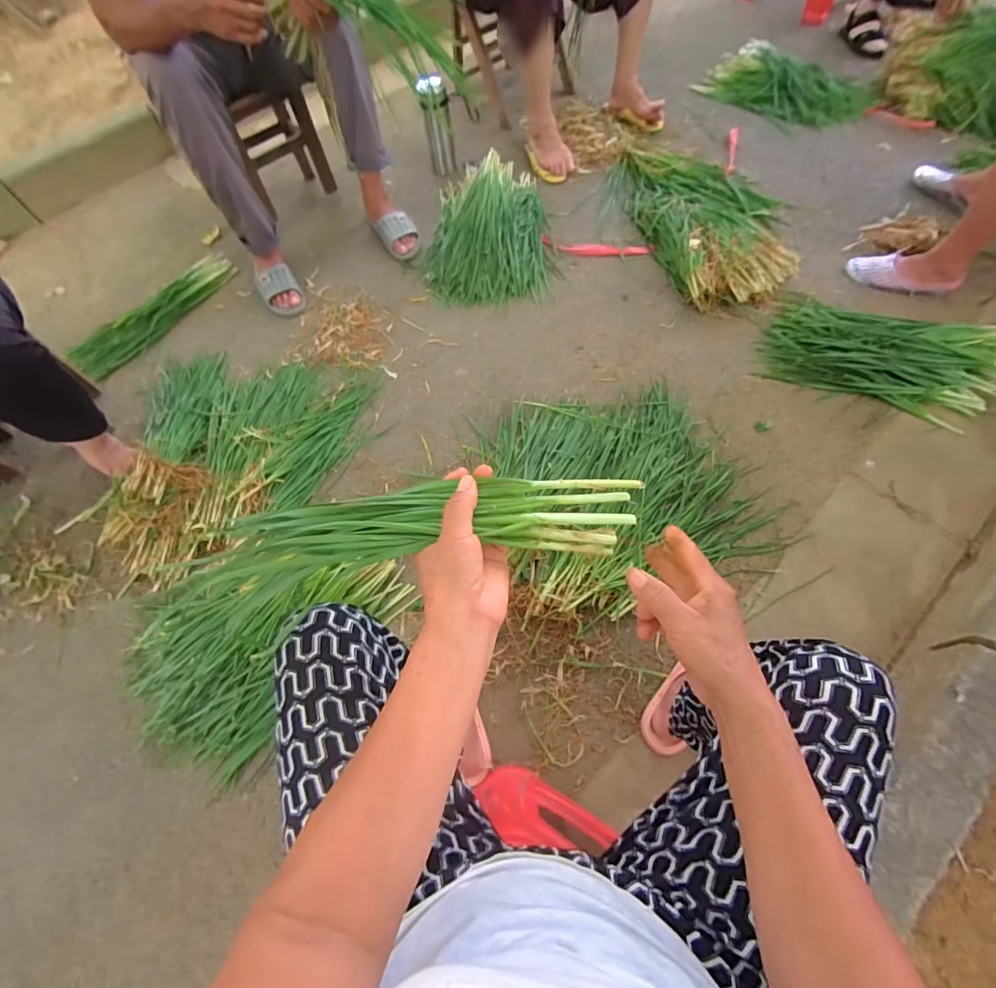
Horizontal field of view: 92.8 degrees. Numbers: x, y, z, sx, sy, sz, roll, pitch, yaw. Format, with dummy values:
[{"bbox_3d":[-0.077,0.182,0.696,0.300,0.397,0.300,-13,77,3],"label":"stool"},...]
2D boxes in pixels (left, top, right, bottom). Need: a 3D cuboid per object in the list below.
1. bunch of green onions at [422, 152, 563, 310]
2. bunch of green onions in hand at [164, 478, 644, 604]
[{"bbox_3d":[-0.033,-0.757,1.303,0.351,0.115,0.523,-3,63,2],"label":"bunch of green onions"},{"bbox_3d":[-0.077,0.027,0.385,0.361,0.033,0.067,-7,66,2],"label":"bunch of green onions in hand"}]

